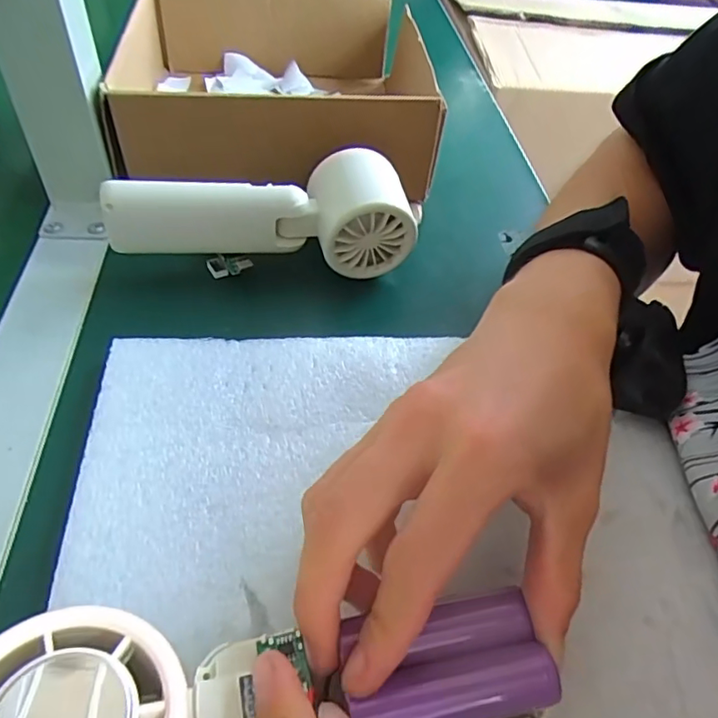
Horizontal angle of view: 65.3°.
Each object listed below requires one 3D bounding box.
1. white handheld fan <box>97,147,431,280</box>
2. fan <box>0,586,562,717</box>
[{"bbox_3d":[-0.053,-0.078,0.317,0.164,0.056,0.049,-5,49,-12],"label":"white handheld fan"},{"bbox_3d":[-0.020,0.095,0.154,0.159,0.029,0.052,7,46,-23],"label":"fan"}]

